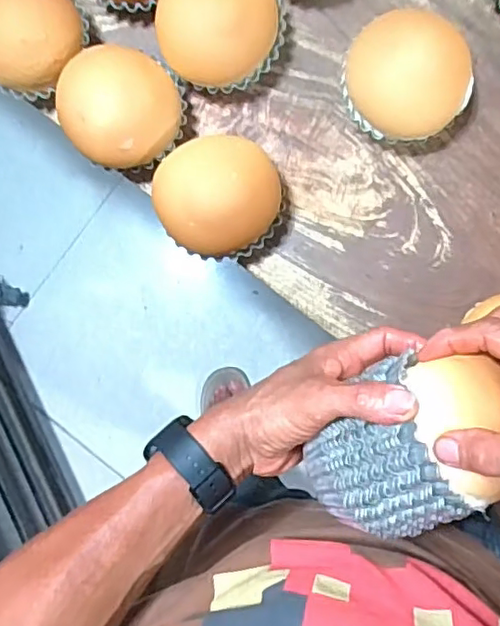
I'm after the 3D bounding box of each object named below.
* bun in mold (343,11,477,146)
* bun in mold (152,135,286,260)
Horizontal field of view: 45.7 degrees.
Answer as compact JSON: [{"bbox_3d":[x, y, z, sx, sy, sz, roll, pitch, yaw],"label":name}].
[{"bbox_3d":[0.121,-0.181,0.464,0.083,0.067,0.091,0,92,4],"label":"bun in mold"},{"bbox_3d":[-0.023,-0.093,0.482,0.094,0.063,0.093,0,92,4],"label":"bun in mold"}]

